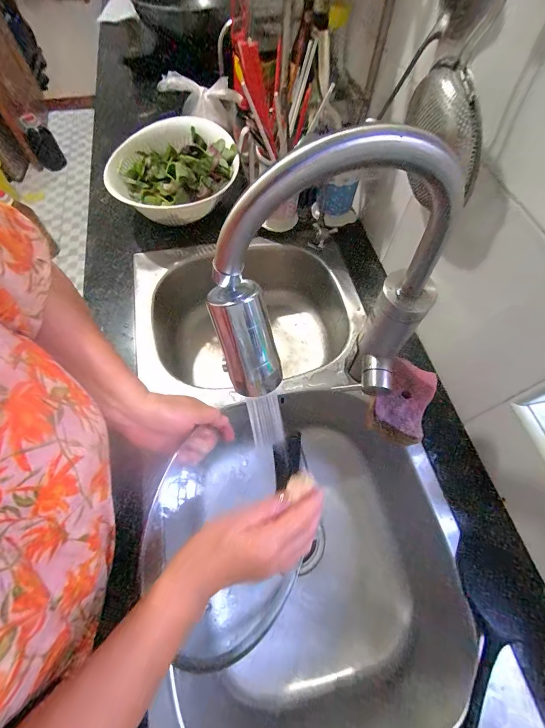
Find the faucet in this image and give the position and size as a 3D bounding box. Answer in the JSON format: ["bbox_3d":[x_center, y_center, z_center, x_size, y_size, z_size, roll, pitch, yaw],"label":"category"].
[{"bbox_3d":[0.058,-0.047,0.298,0.216,0.293,0.074,-18,64,-10],"label":"faucet"}]

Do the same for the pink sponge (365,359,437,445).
[{"bbox_3d":[0.190,0.054,0.468,0.073,0.040,0.113,28,66,13],"label":"pink sponge"}]

